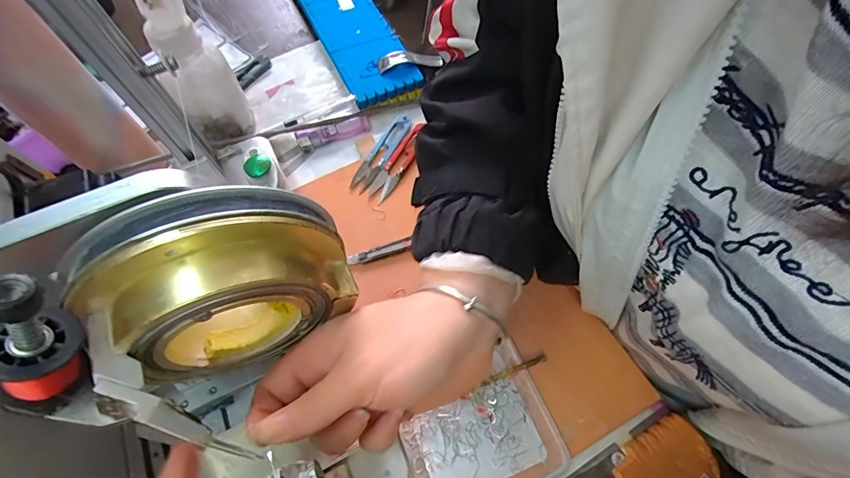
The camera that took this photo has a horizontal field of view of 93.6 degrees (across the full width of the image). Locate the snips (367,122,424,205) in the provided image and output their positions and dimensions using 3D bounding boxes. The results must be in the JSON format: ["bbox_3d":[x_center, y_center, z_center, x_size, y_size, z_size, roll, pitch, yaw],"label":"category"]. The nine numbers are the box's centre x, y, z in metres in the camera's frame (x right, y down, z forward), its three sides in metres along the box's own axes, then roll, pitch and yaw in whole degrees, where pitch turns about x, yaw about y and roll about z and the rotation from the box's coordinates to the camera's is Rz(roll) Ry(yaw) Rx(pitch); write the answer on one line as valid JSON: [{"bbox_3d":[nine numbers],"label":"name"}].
[{"bbox_3d":[-0.027,-0.078,0.405,0.022,0.007,0.092,27,66,15],"label":"snips"}]

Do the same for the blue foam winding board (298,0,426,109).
[{"bbox_3d":[-0.109,-0.291,0.498,0.081,0.012,0.328,-24,66,-11],"label":"blue foam winding board"}]

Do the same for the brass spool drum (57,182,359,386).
[{"bbox_3d":[-0.087,0.021,0.186,0.098,0.093,0.044,-29,65,-13],"label":"brass spool drum"}]

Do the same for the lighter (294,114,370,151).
[{"bbox_3d":[-0.098,-0.115,0.425,0.076,0.013,0.020,-18,63,-7],"label":"lighter"}]

